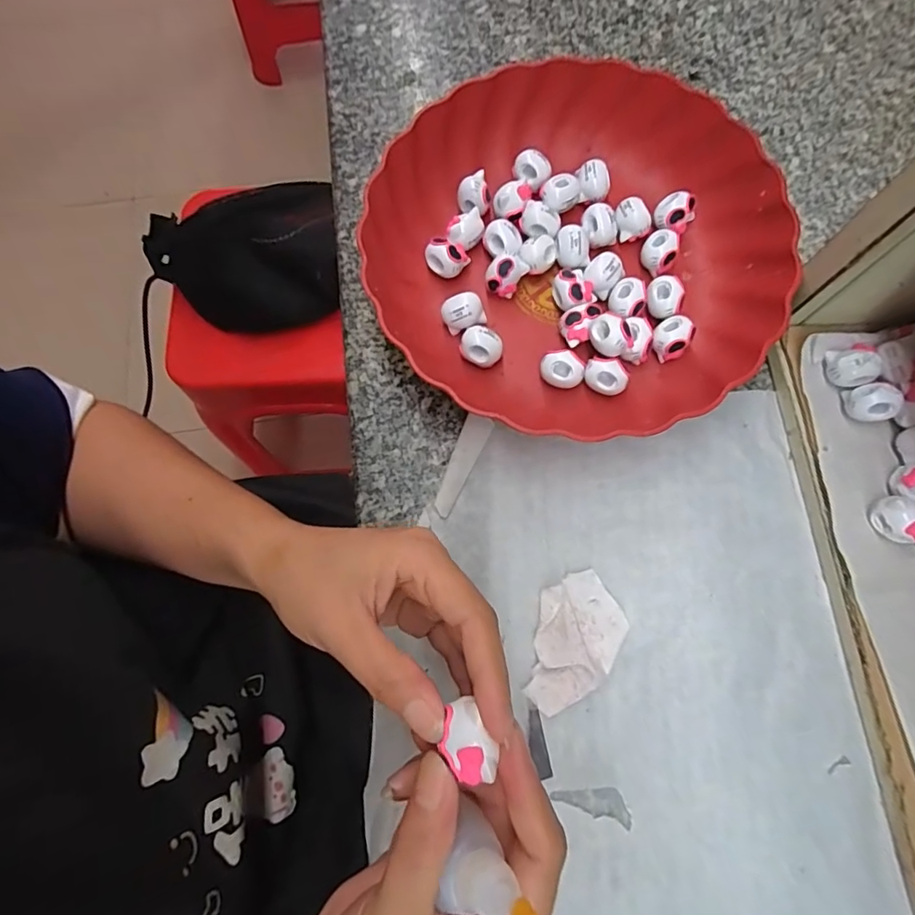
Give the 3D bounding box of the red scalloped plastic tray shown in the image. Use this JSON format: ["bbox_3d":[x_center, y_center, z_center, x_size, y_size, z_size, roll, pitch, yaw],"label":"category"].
[{"bbox_3d":[0.069,-0.123,0.319,0.237,0.051,0.237,-32,77,-7],"label":"red scalloped plastic tray"}]

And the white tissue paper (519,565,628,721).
[{"bbox_3d":[0.064,0.099,0.277,0.045,0.014,0.074,17,76,6],"label":"white tissue paper"}]

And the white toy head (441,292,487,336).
[{"bbox_3d":[0.004,-0.089,0.325,0.025,0.020,0.021,-22,76,-4],"label":"white toy head"}]

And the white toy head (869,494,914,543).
[{"bbox_3d":[0.232,0.033,0.272,0.019,0.018,0.025,-12,75,-2],"label":"white toy head"}]

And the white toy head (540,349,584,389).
[{"bbox_3d":[0.062,-0.051,0.313,0.024,0.021,0.018,-6,75,0],"label":"white toy head"}]

